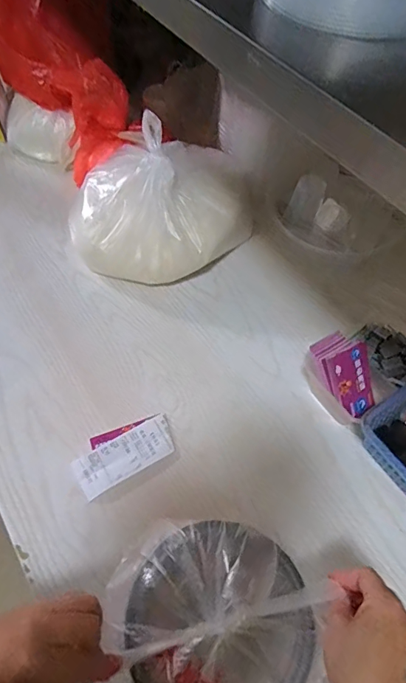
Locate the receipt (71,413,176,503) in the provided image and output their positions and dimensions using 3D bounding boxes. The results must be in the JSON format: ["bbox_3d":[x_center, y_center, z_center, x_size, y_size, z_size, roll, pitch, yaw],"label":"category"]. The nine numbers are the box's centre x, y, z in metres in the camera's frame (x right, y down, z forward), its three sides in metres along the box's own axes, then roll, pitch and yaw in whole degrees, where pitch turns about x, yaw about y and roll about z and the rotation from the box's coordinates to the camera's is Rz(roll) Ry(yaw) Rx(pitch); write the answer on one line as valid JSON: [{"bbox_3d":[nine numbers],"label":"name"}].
[{"bbox_3d":[-0.099,0.146,0.563,0.132,0.008,0.053,-28,63,-17],"label":"receipt"}]

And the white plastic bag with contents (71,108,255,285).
[{"bbox_3d":[-0.067,-0.219,0.704,0.291,0.158,0.213,-22,61,-13],"label":"white plastic bag with contents"}]

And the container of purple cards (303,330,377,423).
[{"bbox_3d":[0.185,0.051,0.586,0.080,0.081,0.104,-33,64,-19],"label":"container of purple cards"}]

